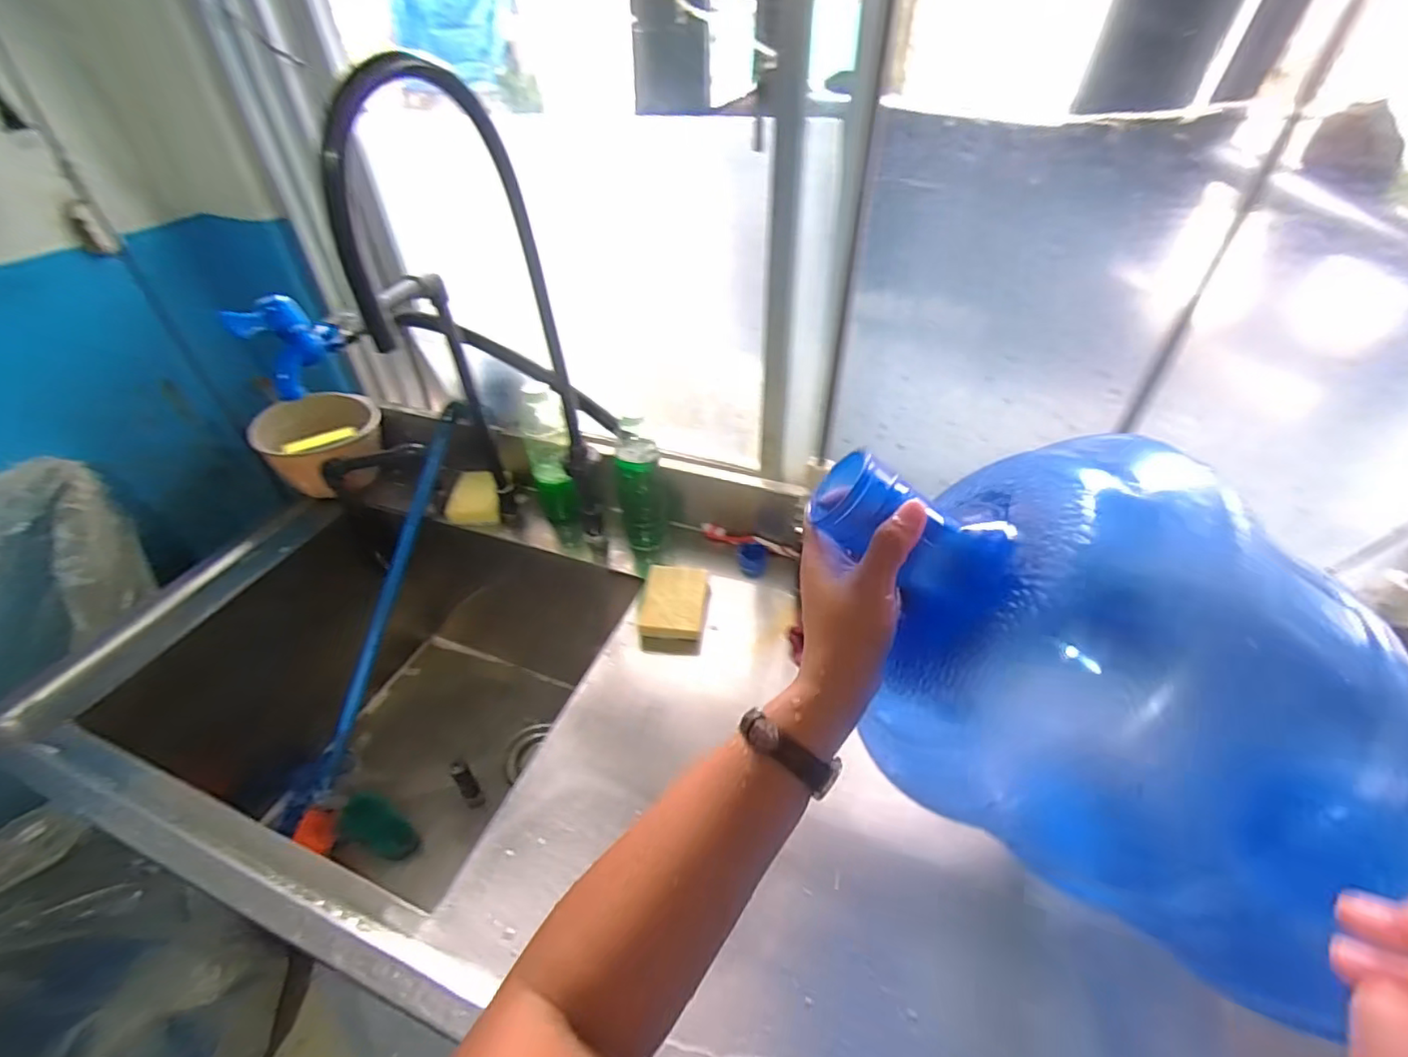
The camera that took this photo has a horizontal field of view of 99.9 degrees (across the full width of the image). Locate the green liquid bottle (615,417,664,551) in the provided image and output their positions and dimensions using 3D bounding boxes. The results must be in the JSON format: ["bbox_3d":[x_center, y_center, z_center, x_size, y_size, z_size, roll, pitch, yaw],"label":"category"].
[{"bbox_3d":[-0.088,-0.050,0.809,0.061,0.173,0.052,-7,42,-6],"label":"green liquid bottle"}]

